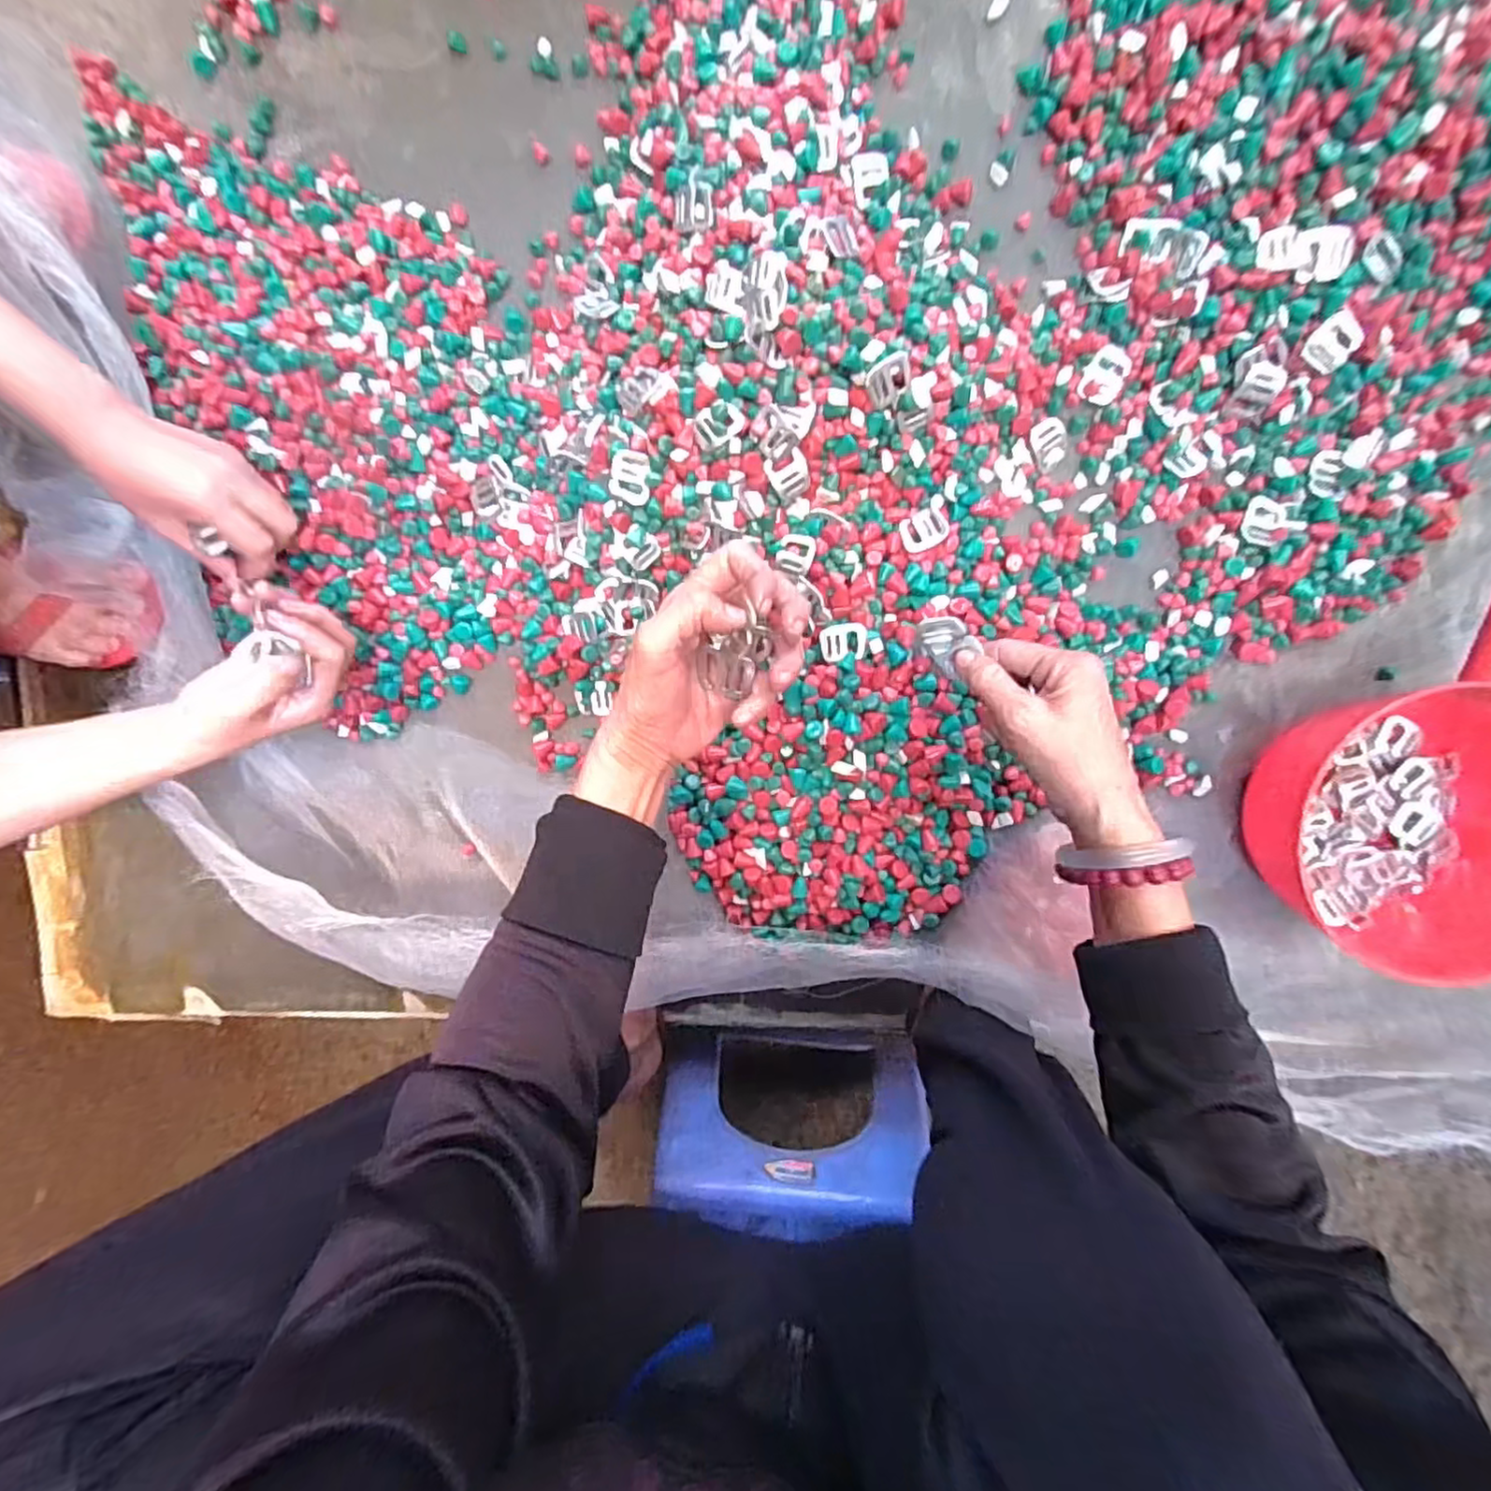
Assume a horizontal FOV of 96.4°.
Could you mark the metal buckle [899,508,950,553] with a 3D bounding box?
[{"bbox_3d":[0.129,-0.155,0.480,0.032,0.007,0.027,-20,94,7],"label":"metal buckle"}]

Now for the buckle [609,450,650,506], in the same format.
[{"bbox_3d":[-0.080,-0.186,0.461,0.027,0.005,0.034,1,101,-12],"label":"buckle"}]

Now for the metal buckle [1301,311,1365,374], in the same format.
[{"bbox_3d":[0.378,-0.259,0.428,0.025,0.004,0.031,40,116,0],"label":"metal buckle"}]

